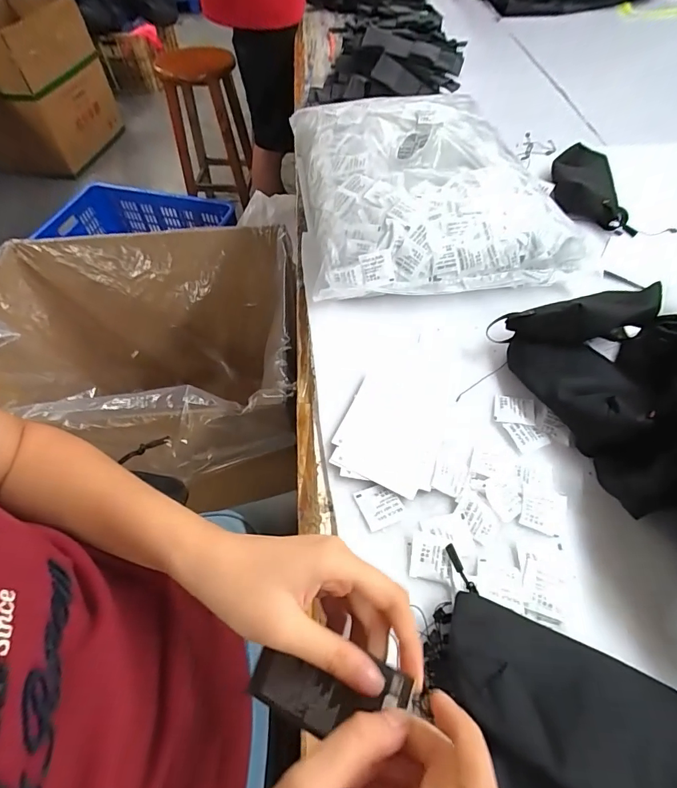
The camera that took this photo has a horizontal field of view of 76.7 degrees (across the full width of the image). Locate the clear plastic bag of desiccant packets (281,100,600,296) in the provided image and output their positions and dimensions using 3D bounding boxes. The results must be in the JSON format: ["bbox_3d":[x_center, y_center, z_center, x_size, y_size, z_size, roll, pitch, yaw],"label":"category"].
[{"bbox_3d":[0.132,-0.330,0.660,0.390,0.086,0.434,-7,55,-3],"label":"clear plastic bag of desiccant packets"}]

